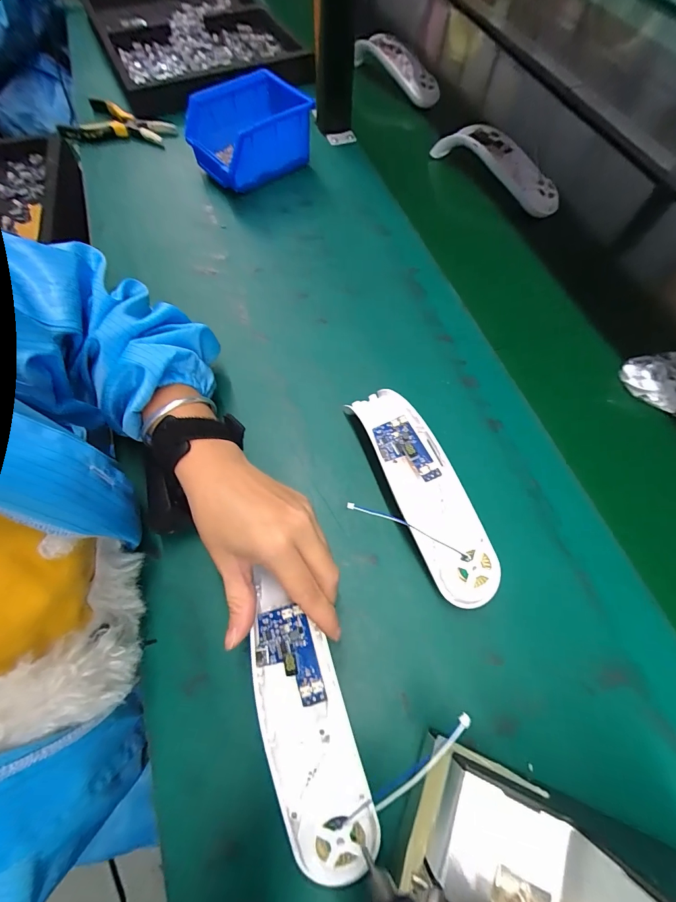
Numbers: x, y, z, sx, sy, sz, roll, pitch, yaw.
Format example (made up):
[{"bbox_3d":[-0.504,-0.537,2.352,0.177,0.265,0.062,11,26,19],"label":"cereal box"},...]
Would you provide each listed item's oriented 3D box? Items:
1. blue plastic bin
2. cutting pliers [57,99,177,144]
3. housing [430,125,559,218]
[{"bbox_3d":[-0.120,-0.410,0.488,0.138,0.073,0.107,-37,72,-16],"label":"blue plastic bin"},{"bbox_3d":[-0.309,-0.445,0.526,0.137,0.027,0.084,27,68,10],"label":"cutting pliers"},{"bbox_3d":[0.220,-0.395,0.522,0.048,0.052,0.194,-40,72,-17],"label":"housing"}]

